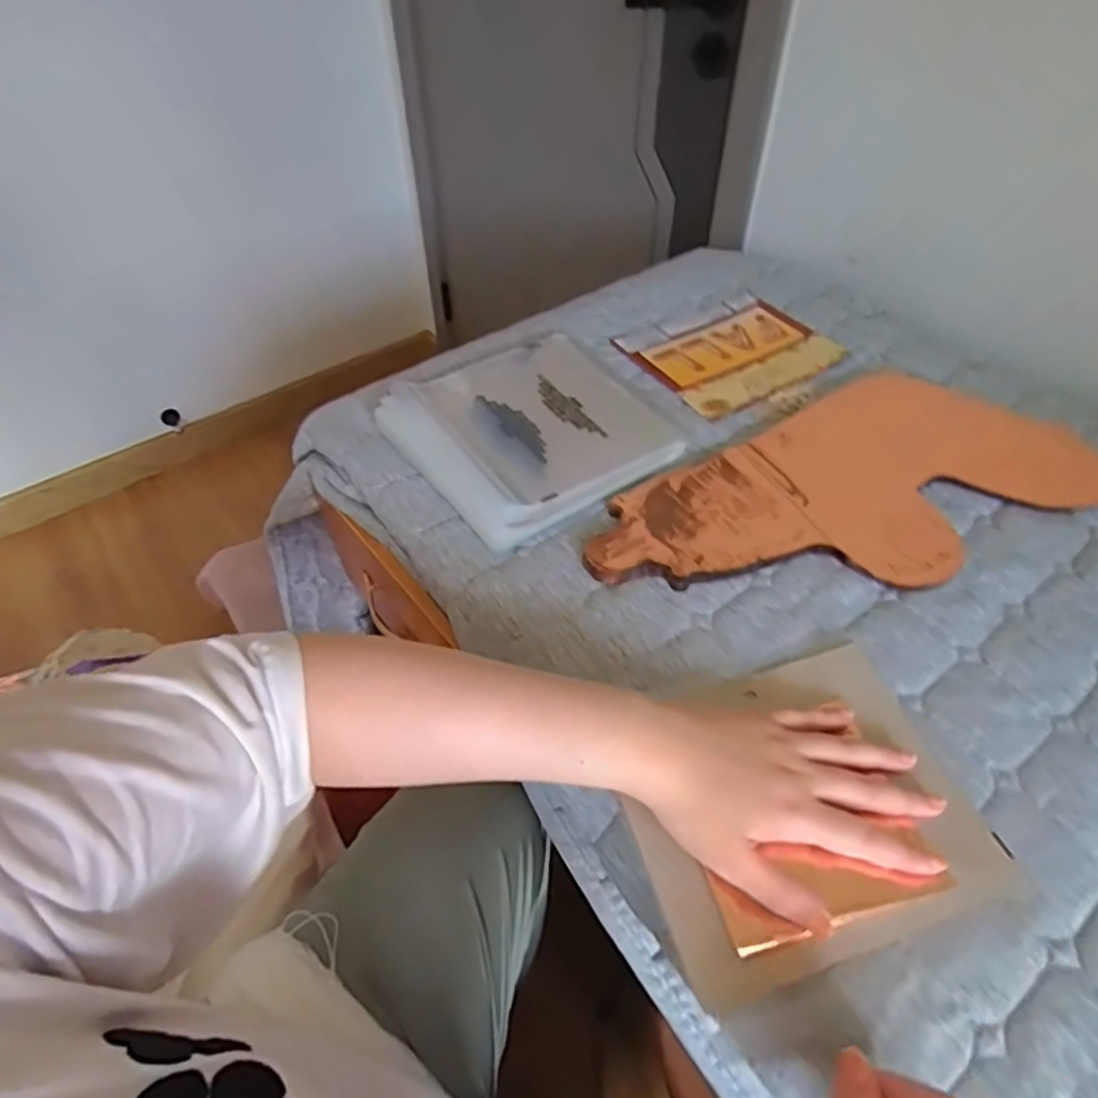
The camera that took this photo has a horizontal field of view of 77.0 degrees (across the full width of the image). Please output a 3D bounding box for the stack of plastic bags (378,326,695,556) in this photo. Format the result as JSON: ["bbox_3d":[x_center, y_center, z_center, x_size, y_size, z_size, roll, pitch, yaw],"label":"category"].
[{"bbox_3d":[-0.015,-0.116,0.629,0.219,0.032,0.214,-29,52,-21],"label":"stack of plastic bags"}]

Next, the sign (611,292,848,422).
[{"bbox_3d":[0.194,-0.209,0.730,0.191,0.008,0.166,-24,52,-19],"label":"sign"}]

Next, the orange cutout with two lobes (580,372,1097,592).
[{"bbox_3d":[0.244,-0.049,0.579,0.439,0.006,0.202,-21,53,-18],"label":"orange cutout with two lobes"}]

